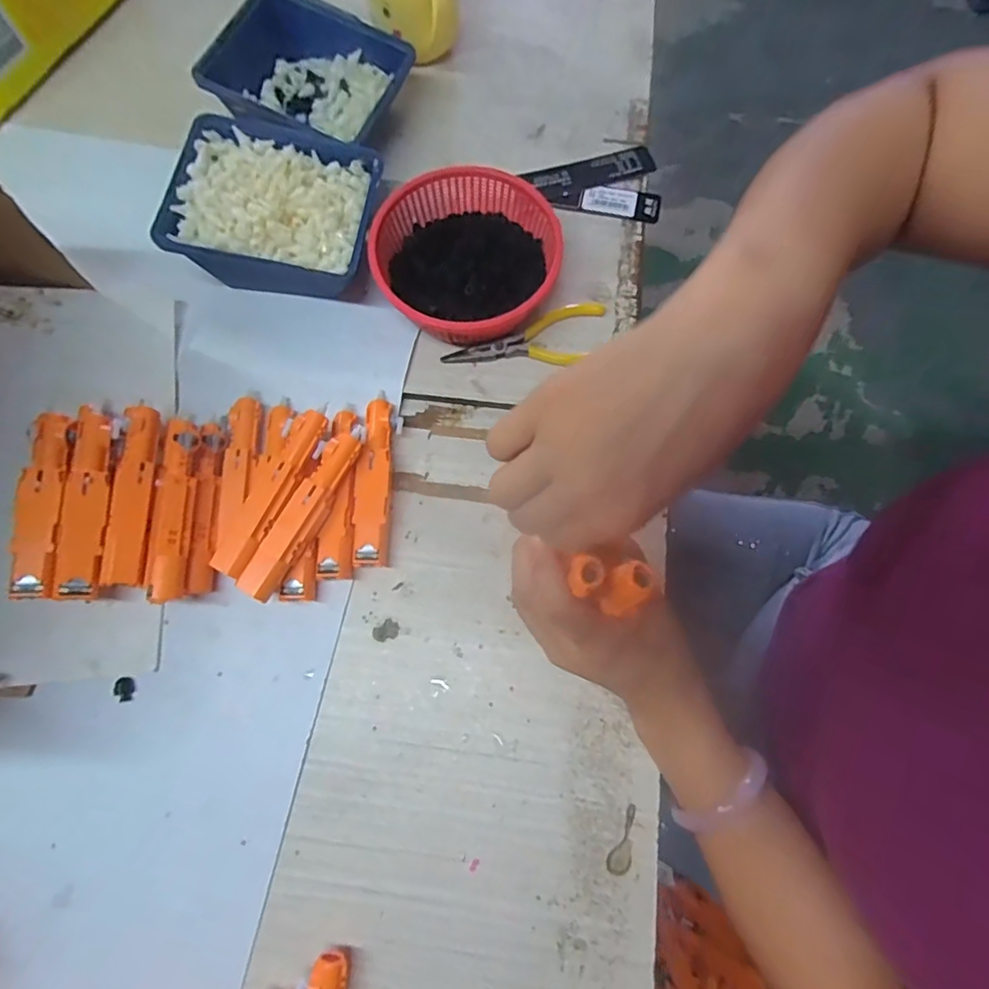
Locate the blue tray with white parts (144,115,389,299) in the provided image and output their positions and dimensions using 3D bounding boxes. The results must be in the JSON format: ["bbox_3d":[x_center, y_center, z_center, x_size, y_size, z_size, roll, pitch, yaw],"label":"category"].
[{"bbox_3d":[-0.157,-0.209,0.406,0.133,0.066,0.124,7,74,3],"label":"blue tray with white parts"}]

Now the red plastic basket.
[{"bbox_3d":[-0.022,-0.173,0.405,0.130,0.048,0.134,0,74,1],"label":"red plastic basket"}]

